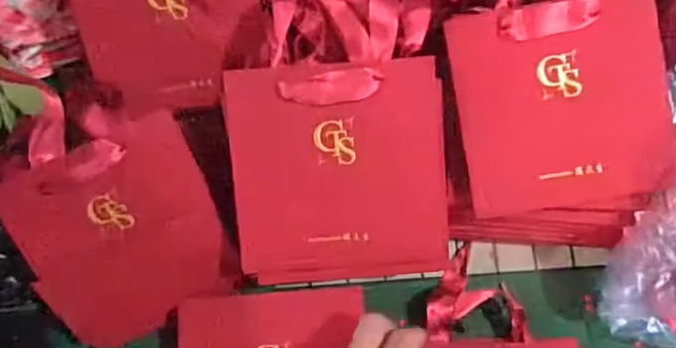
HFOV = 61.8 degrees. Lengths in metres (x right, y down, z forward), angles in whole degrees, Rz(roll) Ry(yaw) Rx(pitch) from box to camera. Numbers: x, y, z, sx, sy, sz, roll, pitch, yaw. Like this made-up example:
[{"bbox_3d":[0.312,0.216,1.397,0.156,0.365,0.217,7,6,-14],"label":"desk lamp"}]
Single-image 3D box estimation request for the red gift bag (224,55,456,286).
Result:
[{"bbox_3d":[0.002,0.001,0.386,0.142,0.005,0.148,-4,102,-2],"label":"red gift bag"}]

